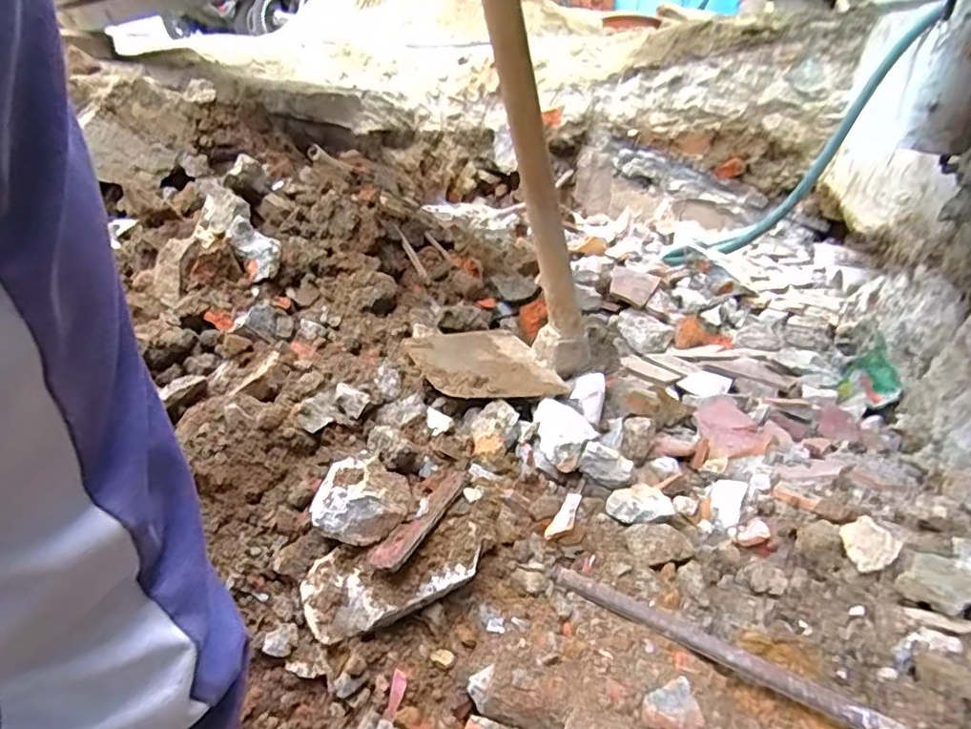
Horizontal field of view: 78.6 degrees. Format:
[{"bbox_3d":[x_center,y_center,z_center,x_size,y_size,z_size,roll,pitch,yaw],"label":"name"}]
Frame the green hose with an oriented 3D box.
[{"bbox_3d":[0.619,-0.403,1.143,0.106,0.625,0.107,35,19,-19],"label":"green hose"}]

